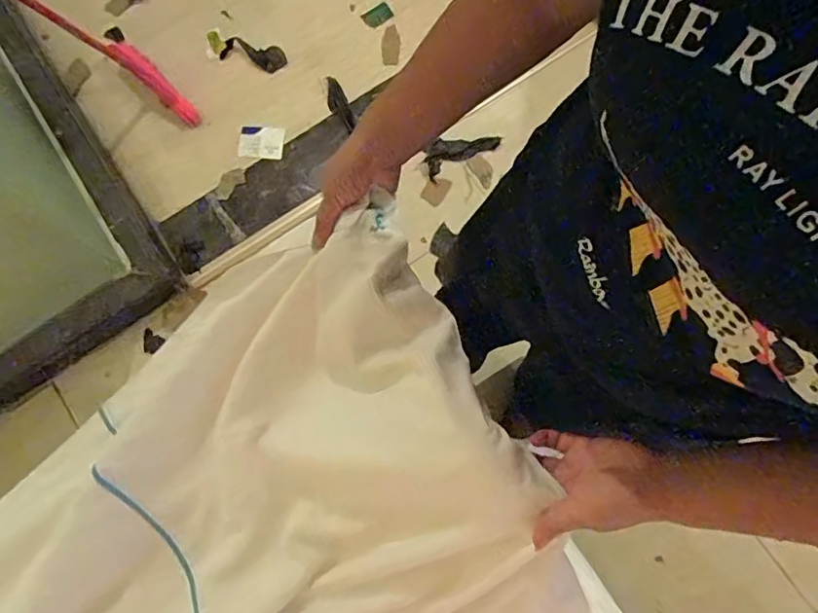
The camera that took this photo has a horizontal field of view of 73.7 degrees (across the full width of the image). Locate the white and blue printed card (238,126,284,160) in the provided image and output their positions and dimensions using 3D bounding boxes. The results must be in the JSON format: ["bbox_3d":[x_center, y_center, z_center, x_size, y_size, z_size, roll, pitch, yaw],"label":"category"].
[{"bbox_3d":[-0.401,-0.450,1.485,0.119,0.011,0.098,2,71,2],"label":"white and blue printed card"}]

